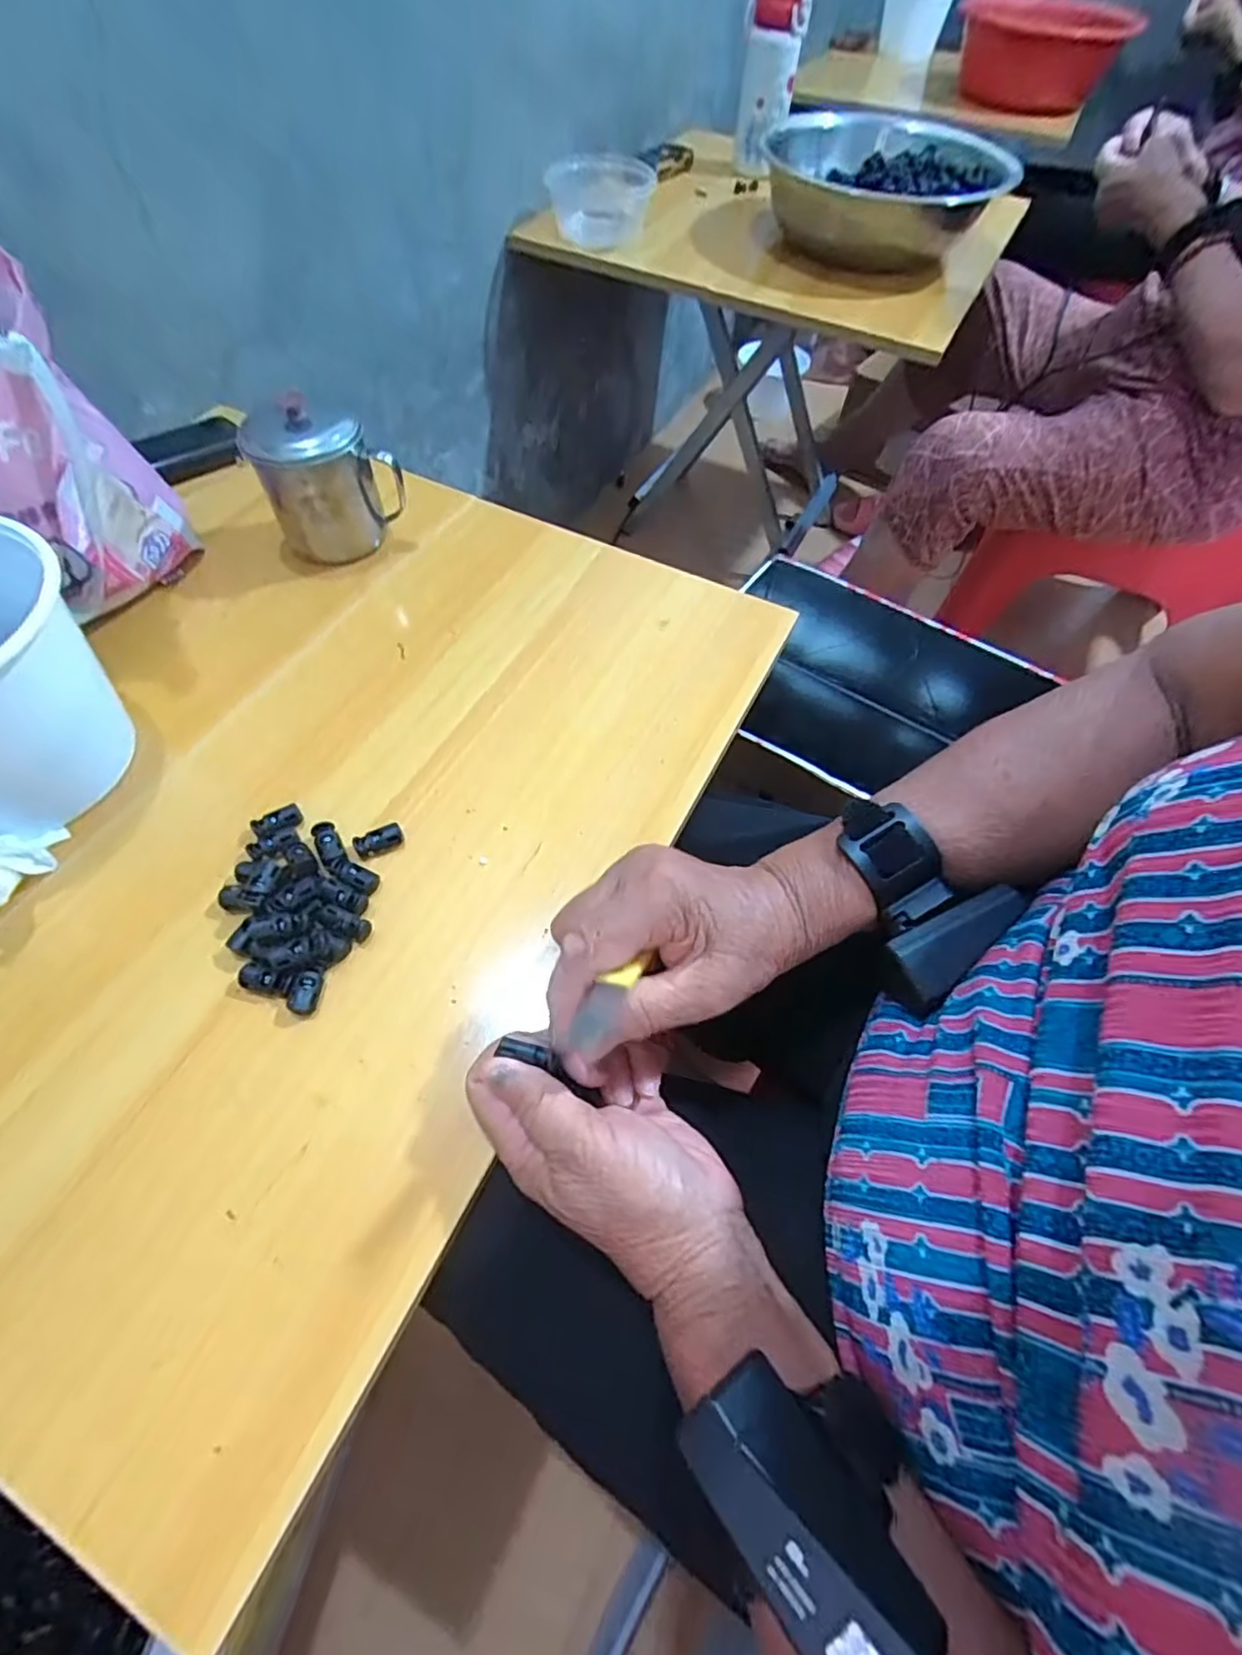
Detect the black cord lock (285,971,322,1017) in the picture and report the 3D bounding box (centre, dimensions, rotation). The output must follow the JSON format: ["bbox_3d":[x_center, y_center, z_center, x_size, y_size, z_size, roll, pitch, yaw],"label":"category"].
[{"bbox_3d":[-0.161,0.085,0.332,0.013,0.010,0.020,4,58,0],"label":"black cord lock"}]

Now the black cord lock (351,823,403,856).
[{"bbox_3d":[-0.142,0.007,0.380,0.028,0.007,0.014,-26,63,-17],"label":"black cord lock"}]

